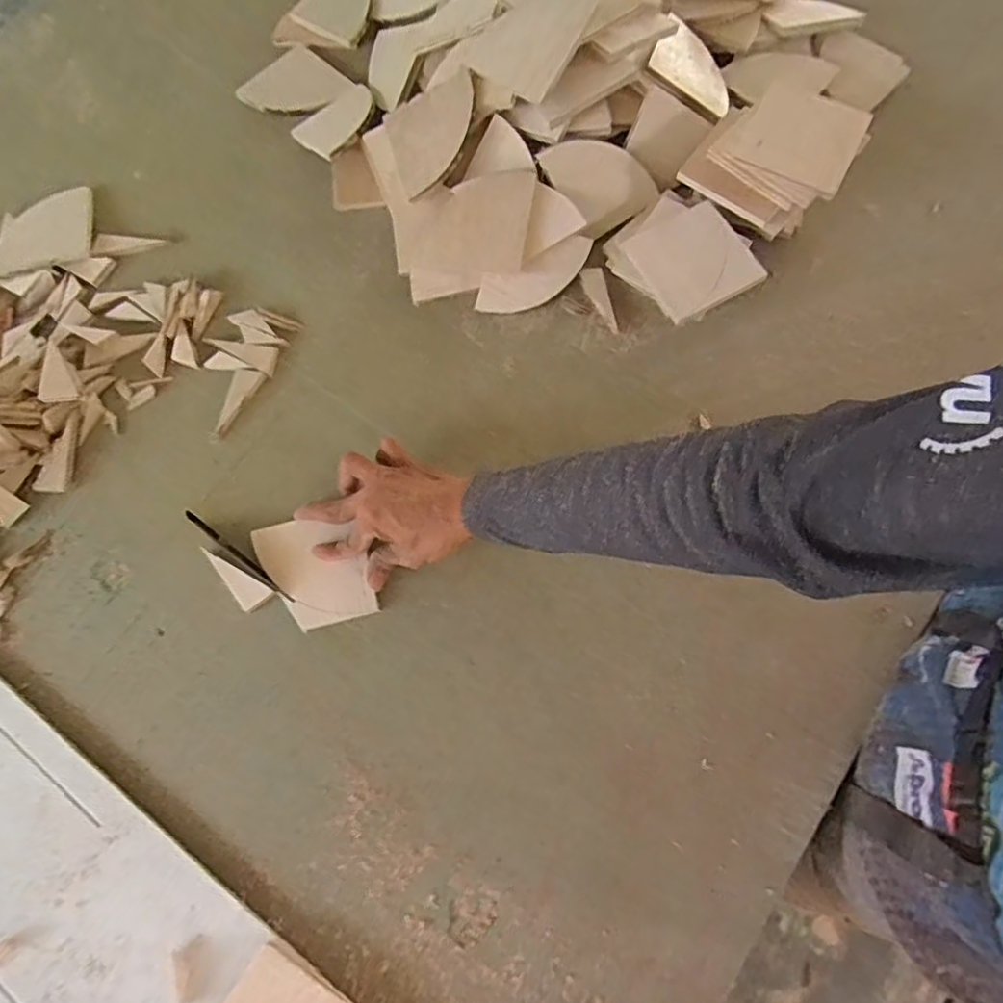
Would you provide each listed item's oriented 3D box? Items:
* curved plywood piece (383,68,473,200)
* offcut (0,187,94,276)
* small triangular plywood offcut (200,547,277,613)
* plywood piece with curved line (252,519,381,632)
[{"bbox_3d":[-0.065,-0.368,0.635,0.095,0.006,0.101,-19,80,14],"label":"curved plywood piece"},{"bbox_3d":[-0.493,-0.289,0.678,0.109,0.008,0.094,-15,73,-5],"label":"offcut"},{"bbox_3d":[-0.245,0.073,0.575,0.076,0.008,0.027,30,74,8],"label":"small triangular plywood offcut"},{"bbox_3d":[-0.166,0.062,0.564,0.085,0.004,0.100,-19,84,-5],"label":"plywood piece with curved line"}]

